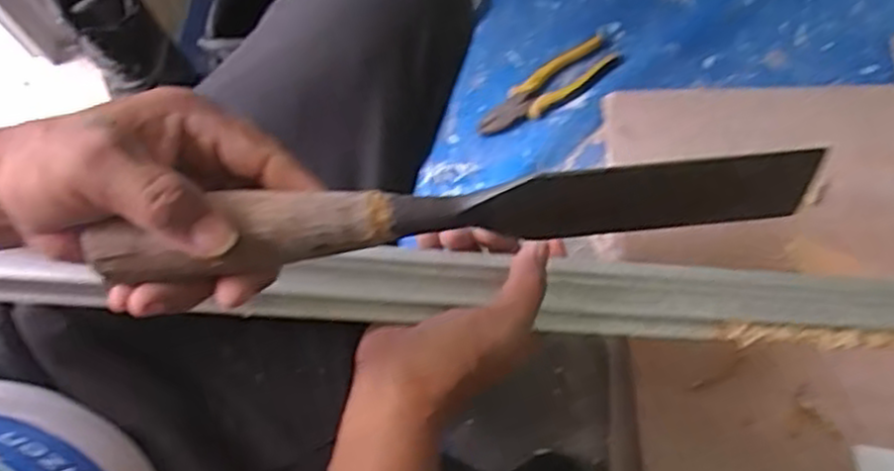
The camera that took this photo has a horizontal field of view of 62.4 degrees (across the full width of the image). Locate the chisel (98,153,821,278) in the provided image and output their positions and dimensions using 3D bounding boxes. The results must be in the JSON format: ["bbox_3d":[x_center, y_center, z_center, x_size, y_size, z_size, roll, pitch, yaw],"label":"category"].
[{"bbox_3d":[0.005,-0.011,0.325,0.304,0.046,0.026,-6,69,-2],"label":"chisel"}]

